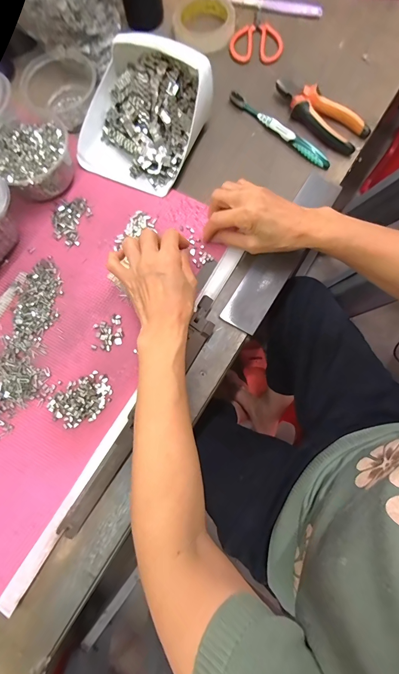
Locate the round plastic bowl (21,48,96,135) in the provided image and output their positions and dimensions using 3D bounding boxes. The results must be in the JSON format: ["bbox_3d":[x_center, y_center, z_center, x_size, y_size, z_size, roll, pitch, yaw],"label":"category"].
[{"bbox_3d":[-0.199,-0.368,0.461,0.101,0.048,0.103,3,77,4],"label":"round plastic bowl"}]

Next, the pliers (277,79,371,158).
[{"bbox_3d":[0.176,-0.327,0.450,0.054,0.025,0.148,-41,78,-7],"label":"pliers"}]

